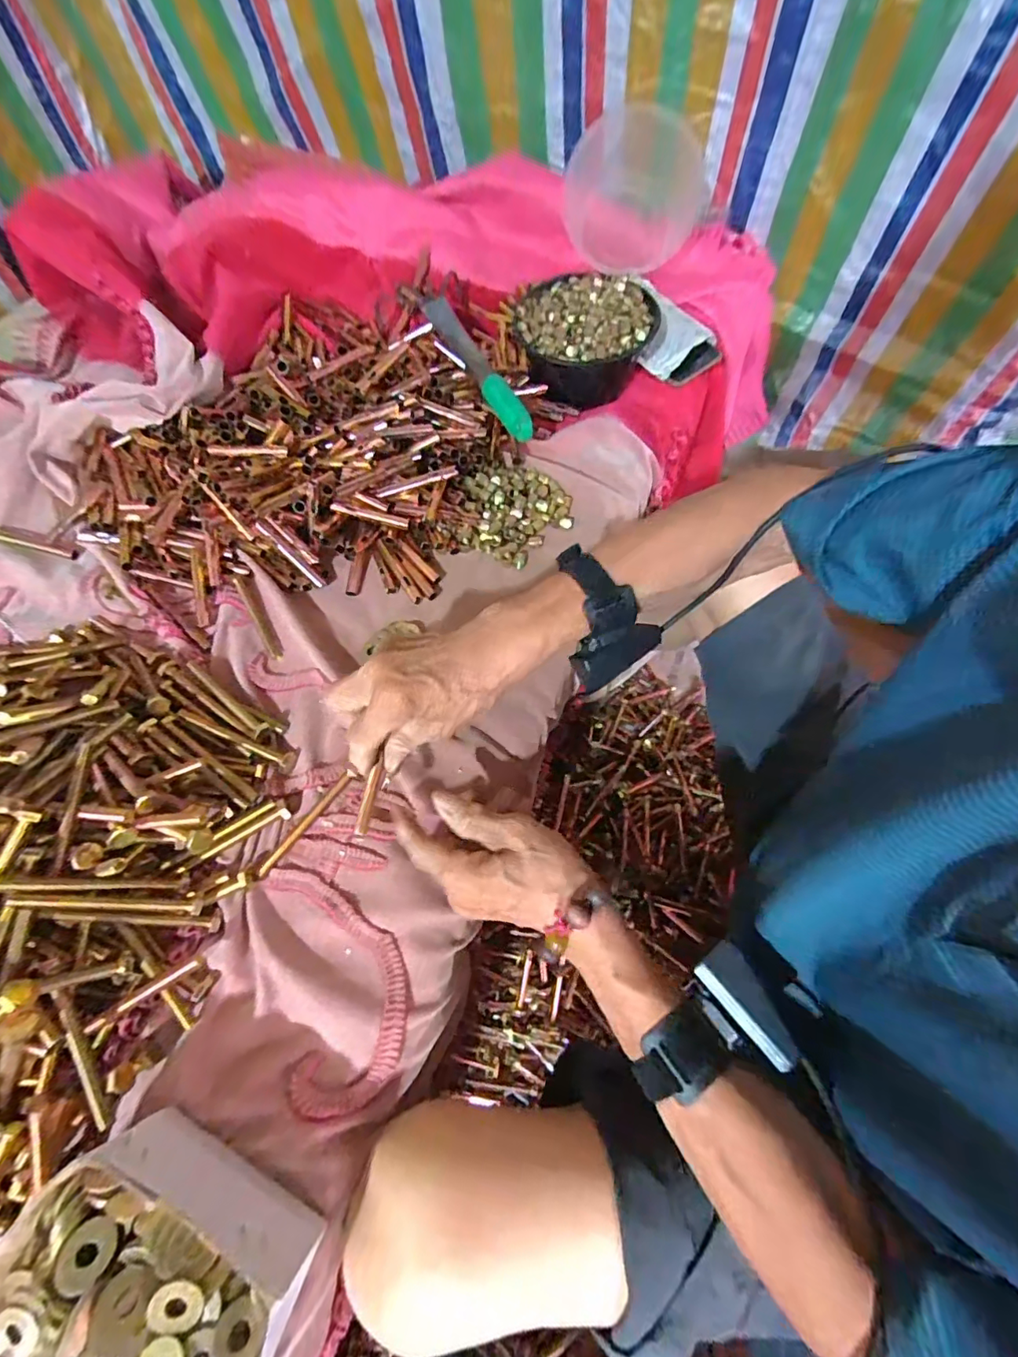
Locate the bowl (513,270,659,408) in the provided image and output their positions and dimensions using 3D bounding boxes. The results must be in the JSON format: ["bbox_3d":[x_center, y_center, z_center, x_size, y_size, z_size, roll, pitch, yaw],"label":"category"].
[{"bbox_3d":[0.091,-0.406,0.611,0.146,0.075,0.150,-1,64,1],"label":"bowl"}]

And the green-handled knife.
[{"bbox_3d":[-0.038,-0.360,0.572,0.024,0.033,0.243,-26,66,-11],"label":"green-handled knife"}]

